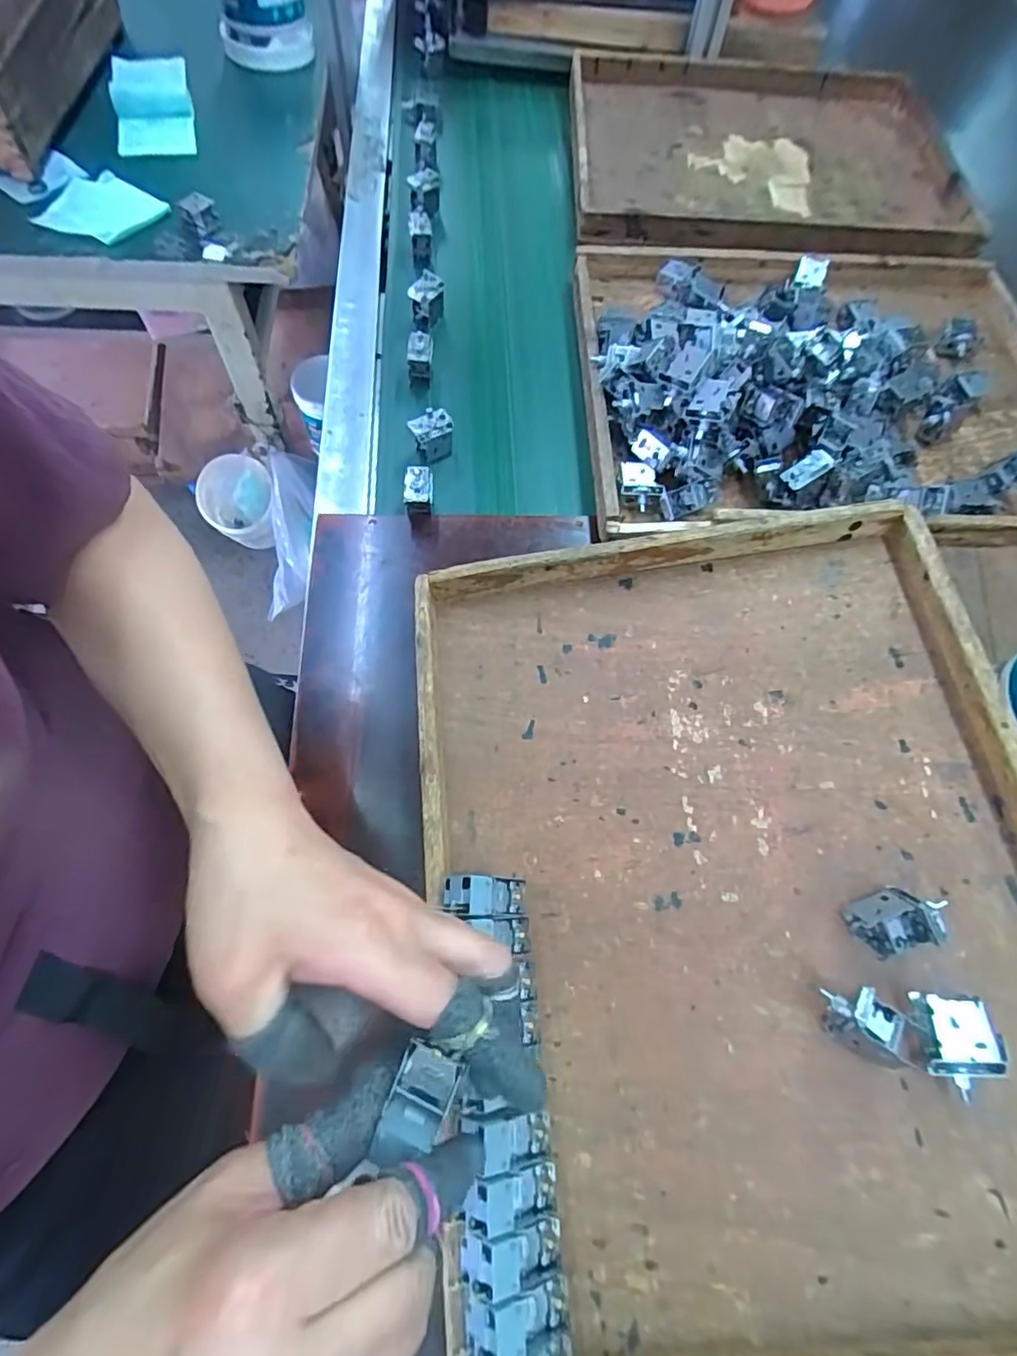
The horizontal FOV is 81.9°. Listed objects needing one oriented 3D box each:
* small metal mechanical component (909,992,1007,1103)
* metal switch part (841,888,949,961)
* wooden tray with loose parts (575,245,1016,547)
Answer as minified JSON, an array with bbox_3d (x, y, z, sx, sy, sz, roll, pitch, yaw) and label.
[{"bbox_3d":[0.257,0.209,0.336,0.041,0.021,0.047,6,66,0],"label":"small metal mechanical component"},{"bbox_3d":[0.239,0.149,0.360,0.039,0.033,0.034,-23,69,-12],"label":"metal switch part"},{"bbox_3d":[0.318,-0.310,0.577,0.480,0.079,0.387,1,66,-2],"label":"wooden tray with loose parts"}]

